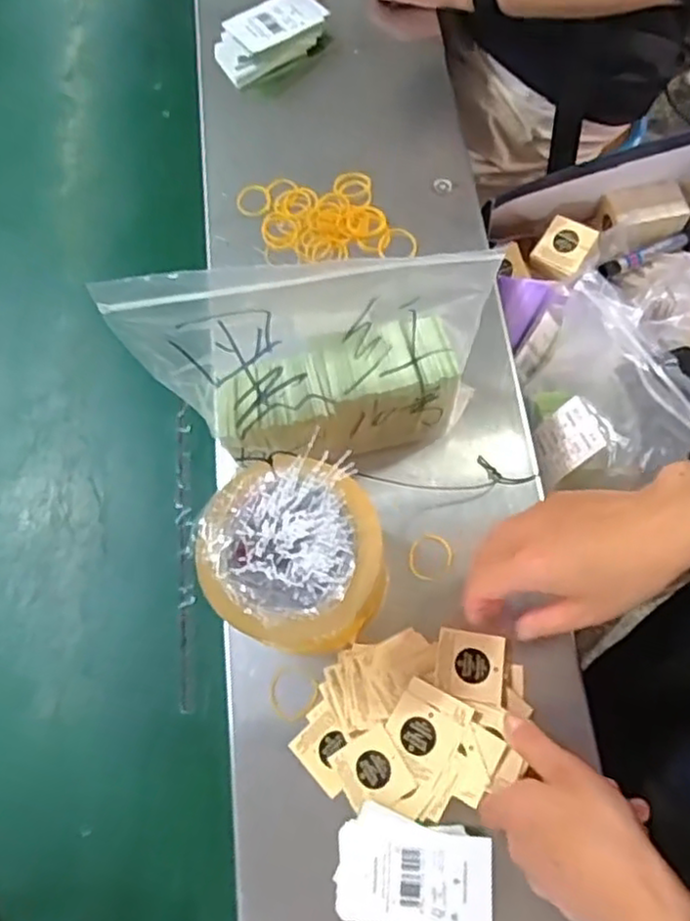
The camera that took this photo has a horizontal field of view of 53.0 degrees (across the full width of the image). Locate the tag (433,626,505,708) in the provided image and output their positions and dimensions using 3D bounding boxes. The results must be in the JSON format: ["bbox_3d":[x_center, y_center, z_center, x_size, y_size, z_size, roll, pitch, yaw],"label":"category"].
[{"bbox_3d":[0.083,0.135,0.459,0.044,0.004,0.044,9,63,4],"label":"tag"}]

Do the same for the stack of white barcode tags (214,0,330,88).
[{"bbox_3d":[-0.071,-0.422,0.684,0.068,0.030,0.117,43,75,13],"label":"stack of white barcode tags"}]

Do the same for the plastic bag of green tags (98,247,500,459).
[{"bbox_3d":[-0.020,-0.055,0.454,0.216,0.205,0.060,-10,71,-4],"label":"plastic bag of green tags"}]

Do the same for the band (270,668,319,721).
[{"bbox_3d":[-0.036,0.159,0.470,0.032,0.005,0.032,0,70,-1],"label":"band"}]

